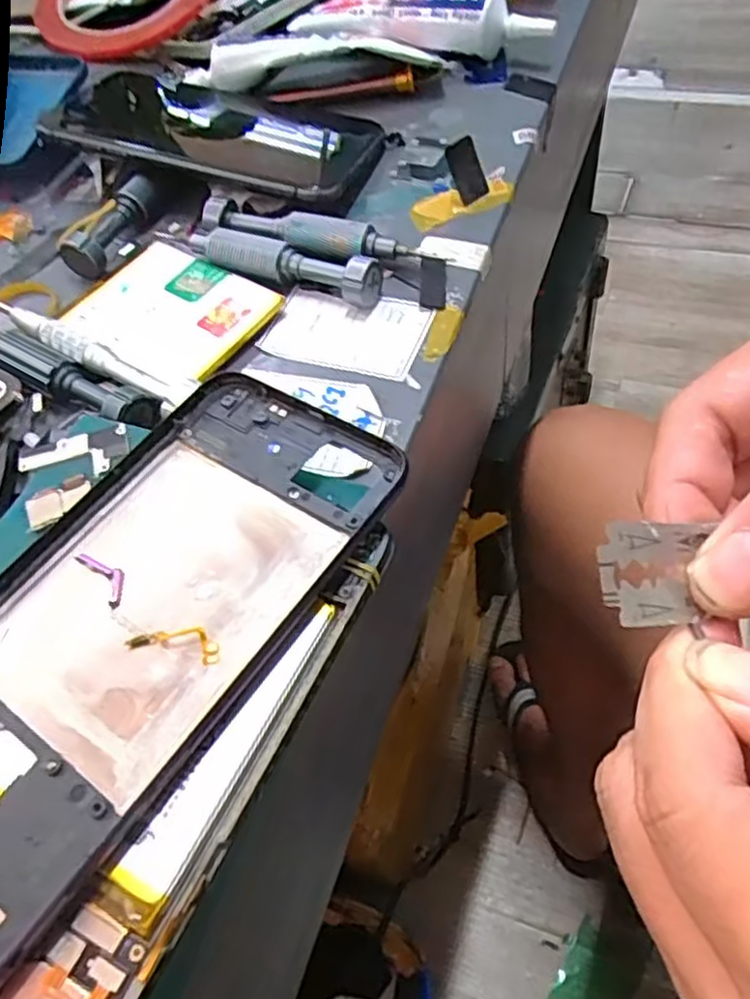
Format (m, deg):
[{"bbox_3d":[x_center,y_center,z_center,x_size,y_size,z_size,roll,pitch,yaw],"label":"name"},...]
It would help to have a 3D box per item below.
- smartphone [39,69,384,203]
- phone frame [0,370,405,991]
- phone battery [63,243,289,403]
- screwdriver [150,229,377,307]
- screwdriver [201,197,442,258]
[{"bbox_3d":[-0.073,-0.173,0.336,0.158,0.012,0.078,16,59,18],"label":"smartphone"},{"bbox_3d":[-0.062,0.030,0.177,0.073,0.004,0.154,27,63,25],"label":"phone frame"},{"bbox_3d":[-0.080,-0.073,0.276,0.087,0.008,0.061,31,62,27],"label":"phone battery"},{"bbox_3d":[-0.045,-0.098,0.284,0.102,0.015,0.014,22,62,22],"label":"screwdriver"},{"bbox_3d":[-0.025,-0.107,0.289,0.098,0.013,0.012,14,59,17],"label":"screwdriver"}]

